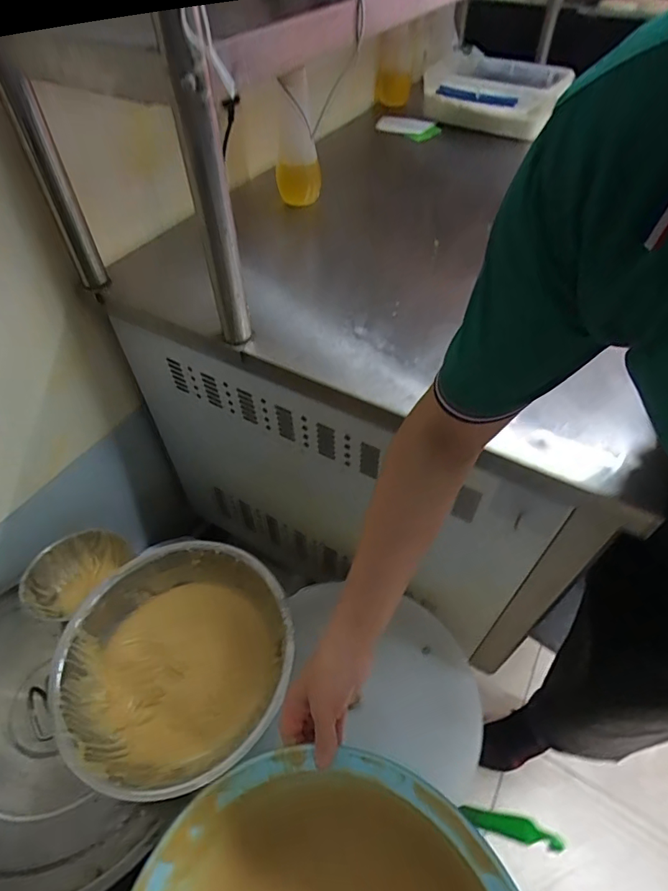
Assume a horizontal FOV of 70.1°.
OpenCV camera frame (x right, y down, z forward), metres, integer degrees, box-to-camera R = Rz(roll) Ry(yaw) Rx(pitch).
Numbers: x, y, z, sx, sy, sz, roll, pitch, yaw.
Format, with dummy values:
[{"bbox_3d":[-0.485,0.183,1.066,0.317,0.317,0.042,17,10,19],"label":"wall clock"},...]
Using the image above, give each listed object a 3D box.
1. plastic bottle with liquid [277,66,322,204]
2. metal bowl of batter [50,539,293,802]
[{"bbox_3d":[-0.063,-0.501,0.794,0.070,0.177,0.071,-6,50,-4],"label":"plastic bottle with liquid"},{"bbox_3d":[-0.216,0.306,0.682,0.305,0.093,0.308,-1,50,1],"label":"metal bowl of batter"}]

